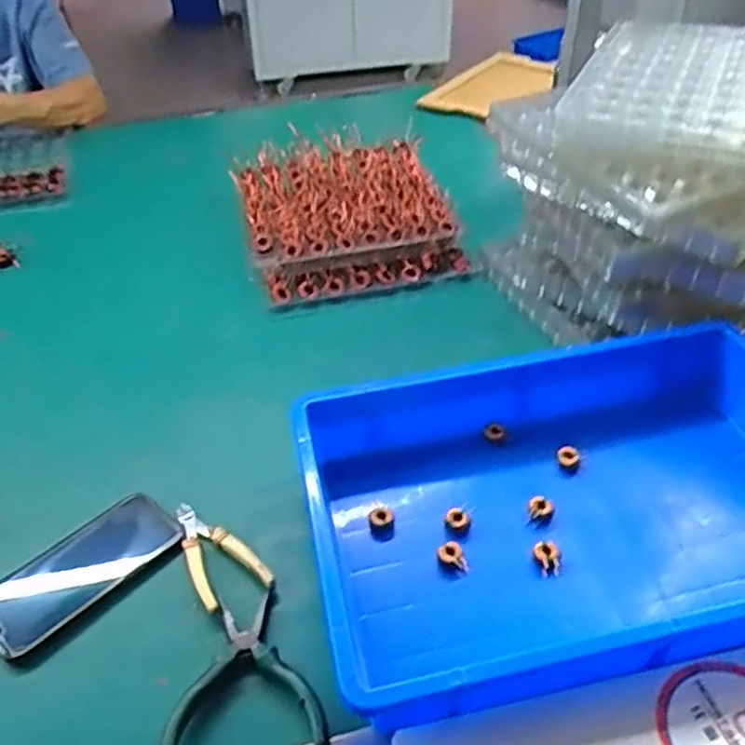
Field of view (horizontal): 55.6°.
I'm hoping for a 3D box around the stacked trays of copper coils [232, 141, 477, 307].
[{"bbox_3d":[-0.041,-0.228,1.006,0.276,0.065,0.315,-10,43,-11],"label":"stacked trays of copper coils"}]

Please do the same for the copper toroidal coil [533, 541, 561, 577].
[{"bbox_3d":[0.147,0.153,0.592,0.018,0.015,0.028,-11,43,-12],"label":"copper toroidal coil"}]

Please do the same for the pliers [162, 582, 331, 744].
[{"bbox_3d":[-0.104,0.230,0.514,0.111,0.021,0.136,-16,44,-17],"label":"pliers"}]

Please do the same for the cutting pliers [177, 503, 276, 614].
[{"bbox_3d":[-0.134,0.149,0.608,0.057,0.020,0.113,-20,45,-22],"label":"cutting pliers"}]

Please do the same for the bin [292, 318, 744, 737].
[{"bbox_3d":[0.177,0.109,0.596,0.443,0.094,0.287,-9,42,-10],"label":"bin"}]

